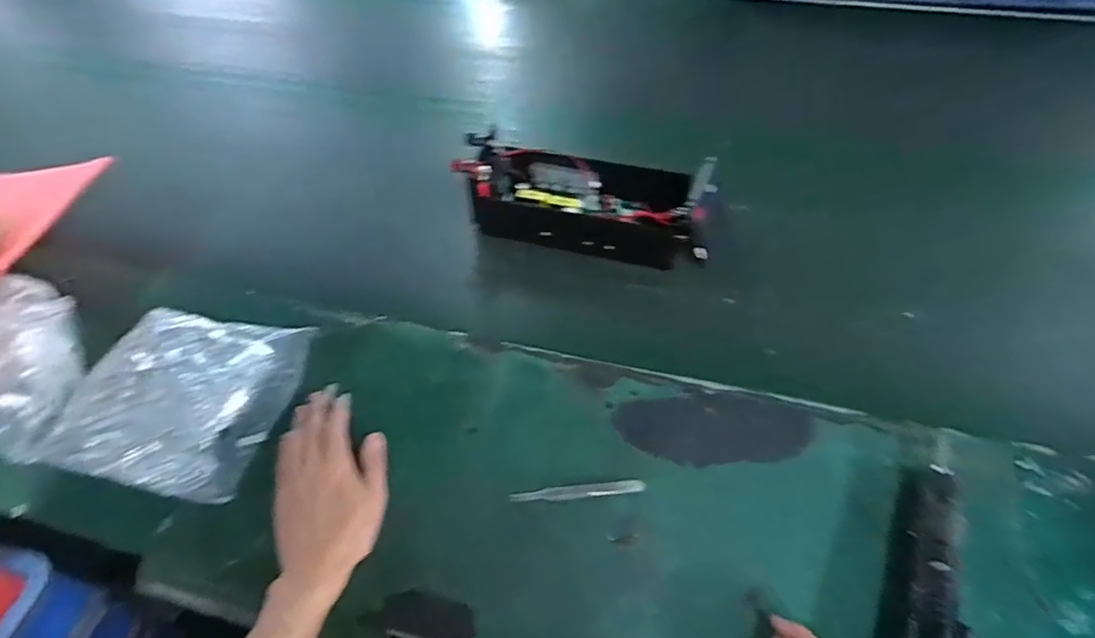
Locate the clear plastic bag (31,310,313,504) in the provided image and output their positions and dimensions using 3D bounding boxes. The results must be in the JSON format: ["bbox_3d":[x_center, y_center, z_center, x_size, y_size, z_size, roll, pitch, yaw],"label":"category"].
[{"bbox_3d":[-0.373,0.076,0.585,0.213,0.044,0.180,9,55,11],"label":"clear plastic bag"}]

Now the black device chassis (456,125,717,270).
[{"bbox_3d":[0.049,-0.151,0.703,0.288,0.092,0.130,7,55,9],"label":"black device chassis"}]

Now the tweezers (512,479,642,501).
[{"bbox_3d":[0.027,0.158,0.526,0.120,0.008,0.014,-5,54,0],"label":"tweezers"}]

